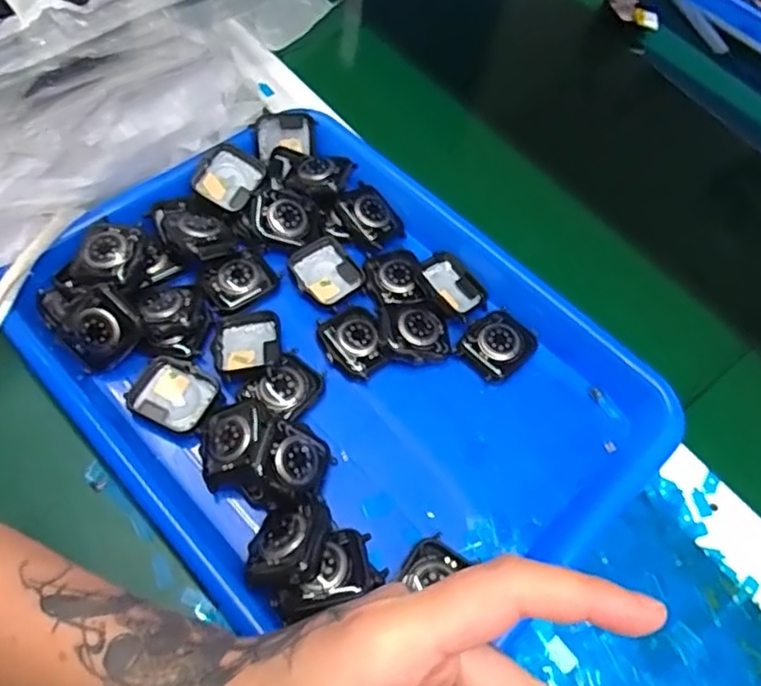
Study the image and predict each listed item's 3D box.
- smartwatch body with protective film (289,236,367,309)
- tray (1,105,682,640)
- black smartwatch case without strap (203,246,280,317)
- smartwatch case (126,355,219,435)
[{"bbox_3d":[-0.032,-0.044,0.396,0.041,0.015,0.041,-29,66,-20],"label":"smartwatch body with protective film"},{"bbox_3d":[-0.024,0.008,0.365,0.260,0.045,0.327,-39,70,-24],"label":"tray"},{"bbox_3d":[-0.086,-0.039,0.385,0.043,0.010,0.033,-30,67,-21],"label":"black smartwatch case without strap"},{"bbox_3d":[-0.113,0.030,0.349,0.044,0.010,0.037,27,61,11],"label":"smartwatch case"}]

